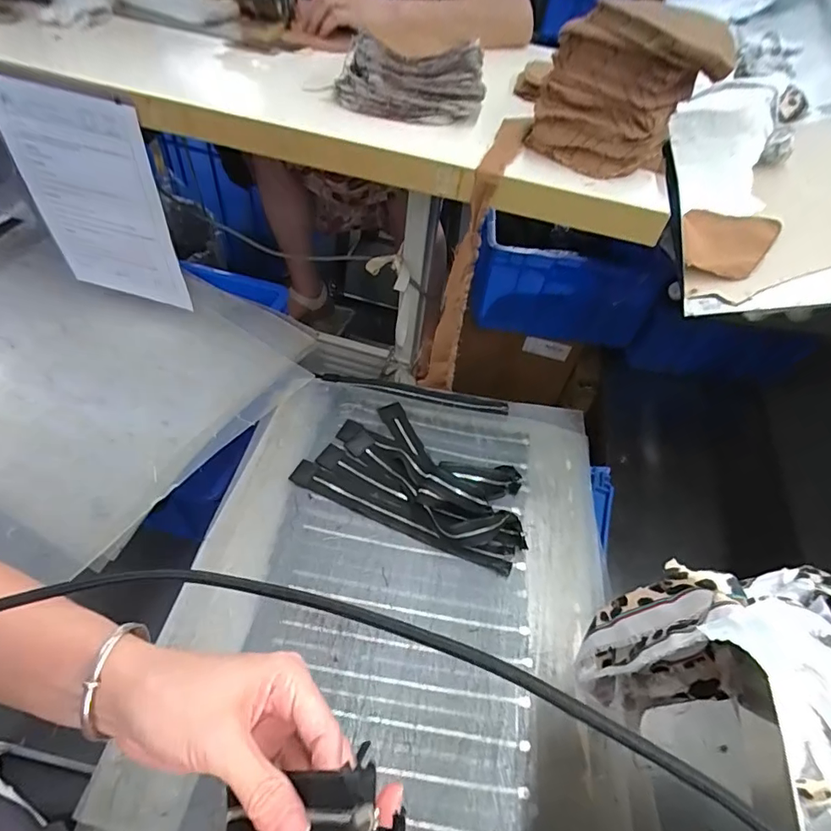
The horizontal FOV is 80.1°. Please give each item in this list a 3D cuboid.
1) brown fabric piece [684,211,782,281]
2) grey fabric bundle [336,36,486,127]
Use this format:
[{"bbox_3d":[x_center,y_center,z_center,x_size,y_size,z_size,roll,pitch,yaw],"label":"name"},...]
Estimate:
[{"bbox_3d":[0.384,-0.215,0.614,0.103,0.007,0.134,17,55,26],"label":"brown fabric piece"},{"bbox_3d":[-0.008,-0.388,0.577,0.175,0.064,0.064,7,49,0],"label":"grey fabric bundle"}]

